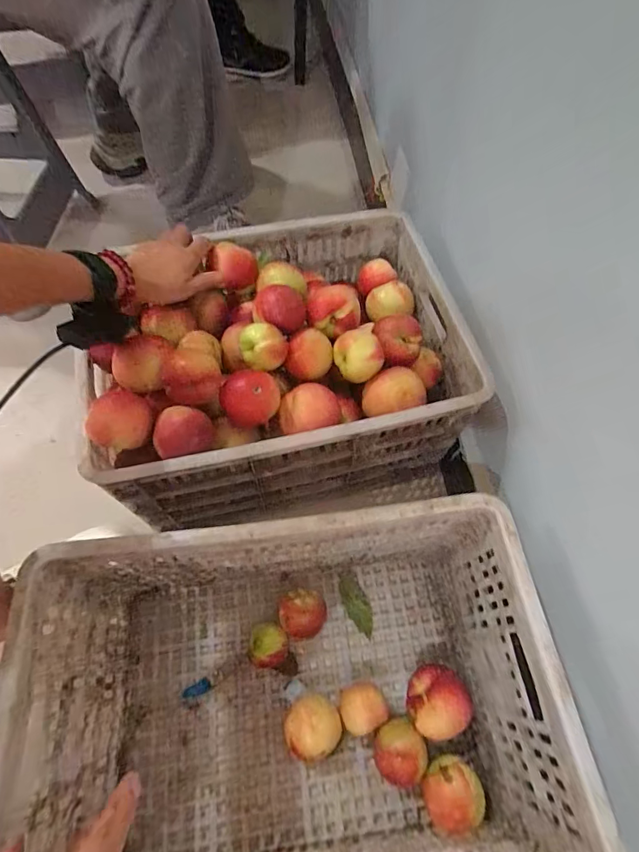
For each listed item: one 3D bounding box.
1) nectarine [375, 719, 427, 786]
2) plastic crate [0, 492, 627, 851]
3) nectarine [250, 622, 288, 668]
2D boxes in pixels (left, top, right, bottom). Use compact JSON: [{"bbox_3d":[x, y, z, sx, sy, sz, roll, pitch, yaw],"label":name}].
[{"bbox_3d":[0.096,0.397,0.530,0.057,0.062,0.060,1,63,-2],"label":"nectarine"},{"bbox_3d":[-0.024,0.298,0.466,0.461,0.269,0.327,-6,63,-5],"label":"plastic crate"},{"bbox_3d":[-0.067,0.297,0.585,0.047,0.051,0.051,1,63,-2],"label":"nectarine"}]

